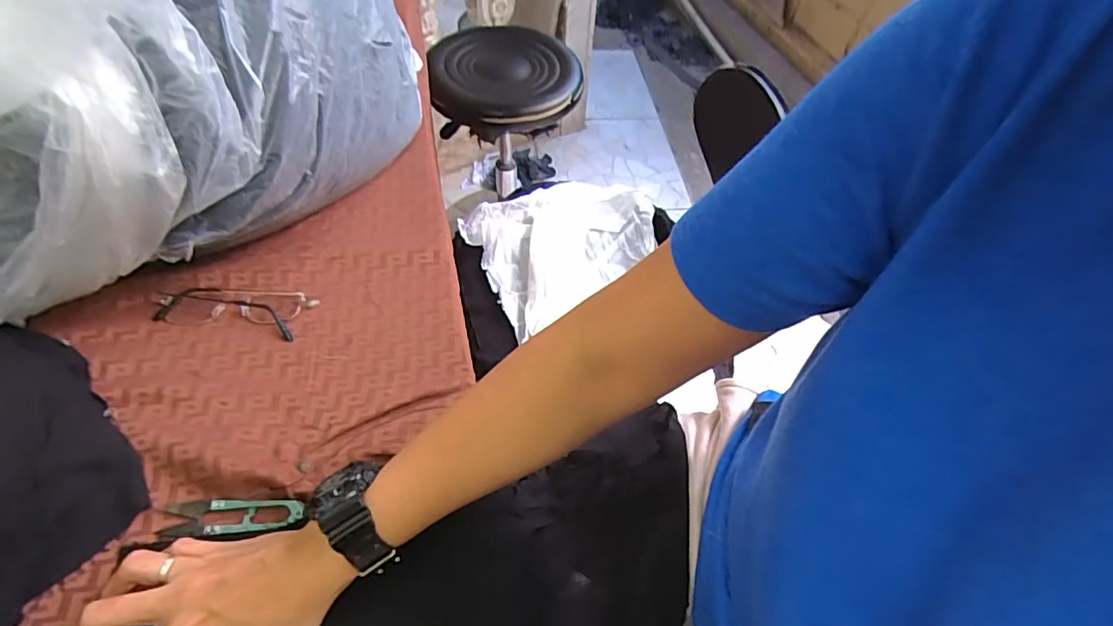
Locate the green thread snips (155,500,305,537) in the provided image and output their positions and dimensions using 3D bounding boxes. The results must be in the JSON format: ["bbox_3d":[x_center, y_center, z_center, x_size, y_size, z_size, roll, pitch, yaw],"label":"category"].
[{"bbox_3d":[-0.238,0.148,0.398,0.101,0.010,0.024,-2,52,-5],"label":"green thread snips"}]

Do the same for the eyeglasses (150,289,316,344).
[{"bbox_3d":[-0.301,-0.008,0.502,0.134,0.018,0.050,7,52,2],"label":"eyeglasses"}]

